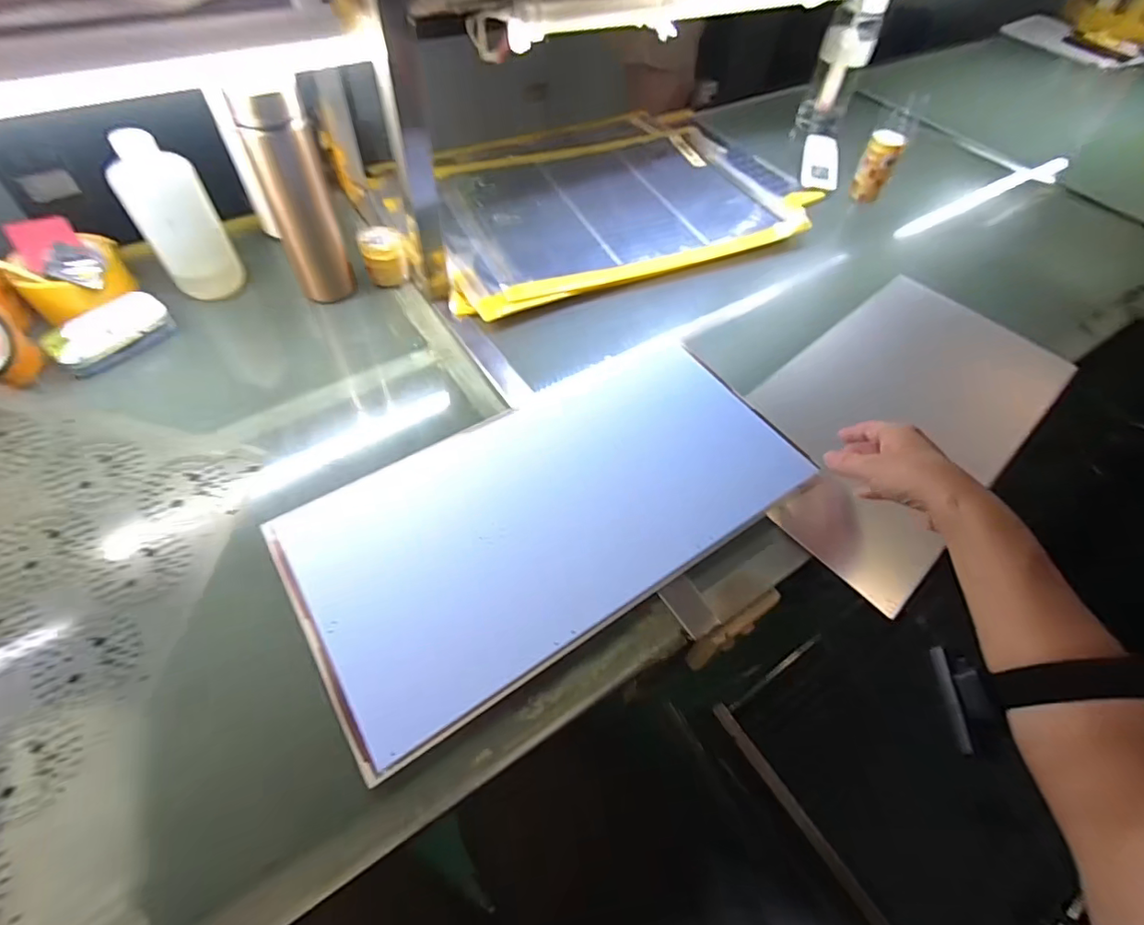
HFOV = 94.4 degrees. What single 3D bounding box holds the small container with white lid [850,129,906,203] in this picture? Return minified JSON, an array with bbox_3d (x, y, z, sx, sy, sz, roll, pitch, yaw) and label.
[{"bbox_3d":[0.494,-0.481,0.862,0.049,0.101,0.045,23,56,11],"label":"small container with white lid"}]

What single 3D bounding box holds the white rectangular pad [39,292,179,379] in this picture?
[{"bbox_3d":[-0.497,-0.140,0.573,0.065,0.027,0.109,39,60,21],"label":"white rectangular pad"}]

